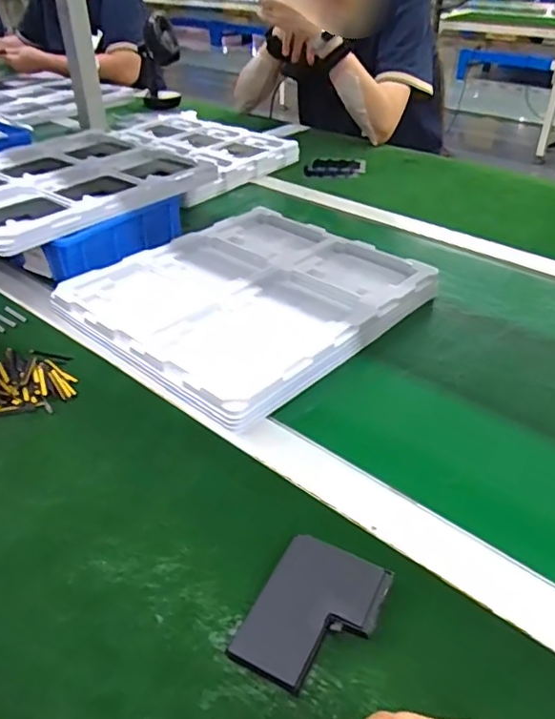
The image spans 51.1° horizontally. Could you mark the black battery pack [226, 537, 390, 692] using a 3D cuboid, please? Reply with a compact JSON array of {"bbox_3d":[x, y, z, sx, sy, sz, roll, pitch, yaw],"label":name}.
[{"bbox_3d":[0.021,0.148,0.337,0.064,0.013,0.087,18,40,23],"label":"black battery pack"}]

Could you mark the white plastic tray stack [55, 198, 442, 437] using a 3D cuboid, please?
[{"bbox_3d":[-0.023,-0.070,0.605,0.263,0.033,0.317,30,44,29],"label":"white plastic tray stack"}]

